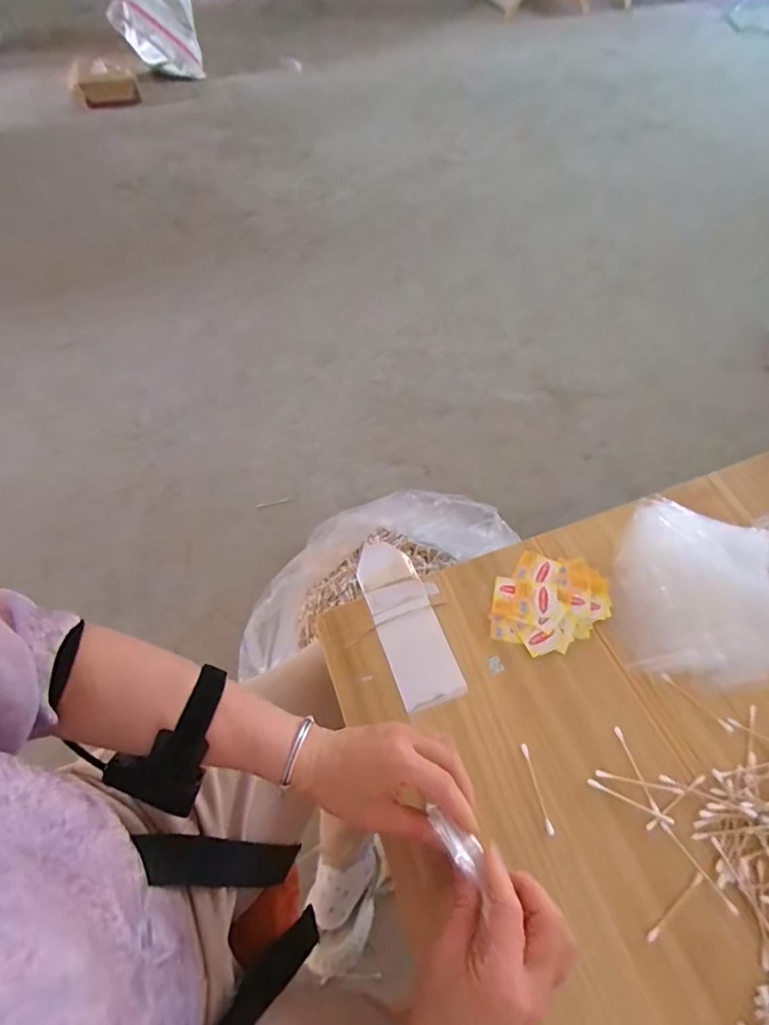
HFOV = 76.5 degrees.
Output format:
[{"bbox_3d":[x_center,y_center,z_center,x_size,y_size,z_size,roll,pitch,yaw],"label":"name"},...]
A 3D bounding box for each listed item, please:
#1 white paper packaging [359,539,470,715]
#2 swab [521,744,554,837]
[{"bbox_3d":[0.021,0.111,0.512,0.063,0.011,0.182,-18,60,-10],"label":"white paper packaging"},{"bbox_3d":[0.131,0.237,0.420,0.006,0.004,0.069,-9,59,-5],"label":"swab"}]

